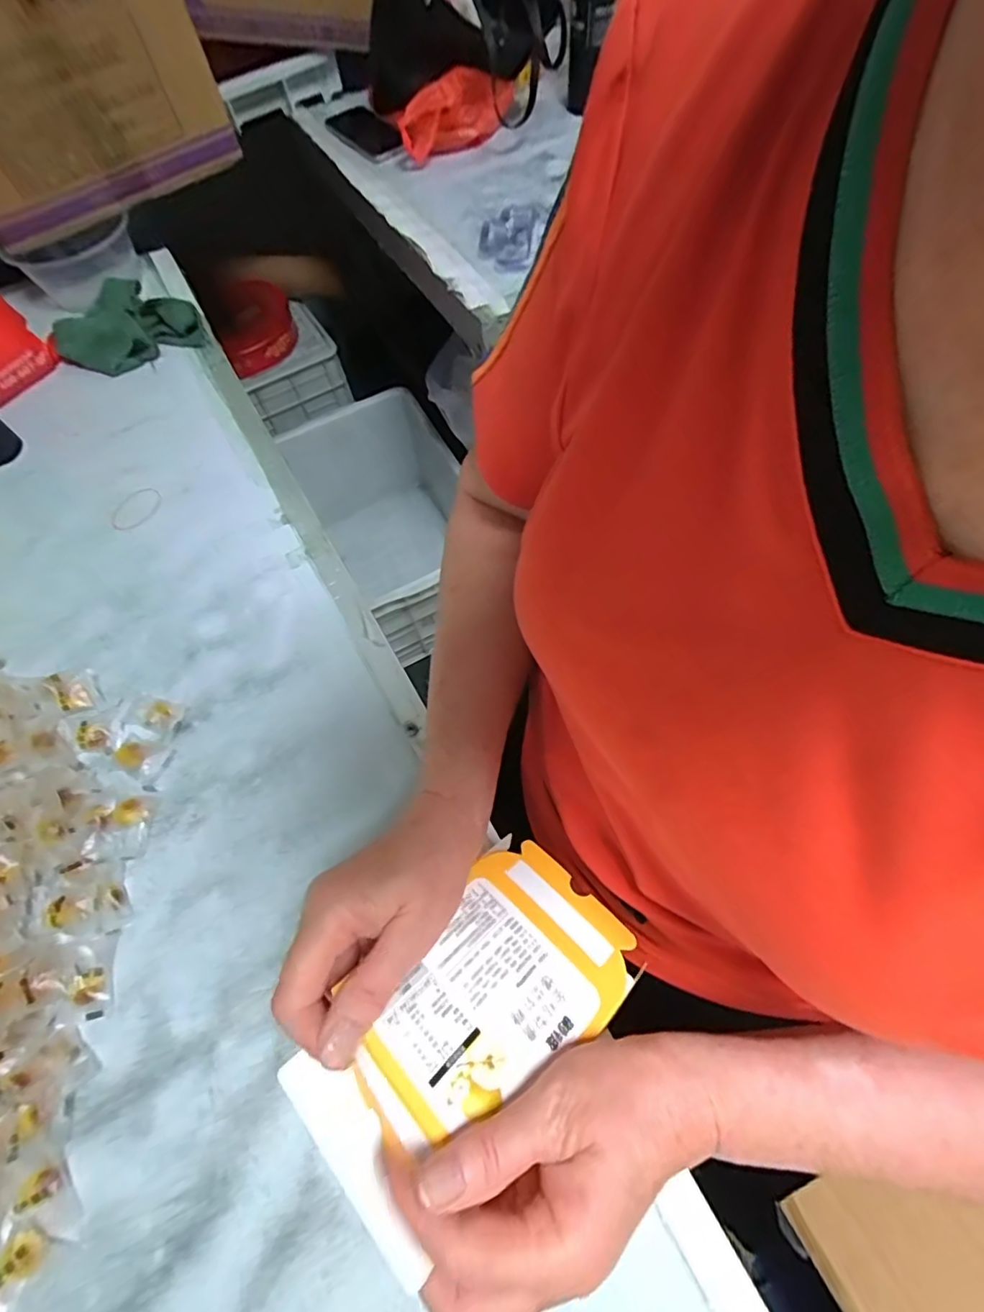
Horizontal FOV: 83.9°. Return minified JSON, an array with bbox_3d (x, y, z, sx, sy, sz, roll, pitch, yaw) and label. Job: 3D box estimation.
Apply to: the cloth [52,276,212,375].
[{"bbox_3d":[-0.448,-0.403,0.683,0.134,0.048,0.133,27,67,15],"label":"cloth"}]

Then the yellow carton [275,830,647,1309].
[{"bbox_3d":[-0.008,0.176,0.276,0.172,0.043,0.100,-34,66,-29],"label":"yellow carton"}]

